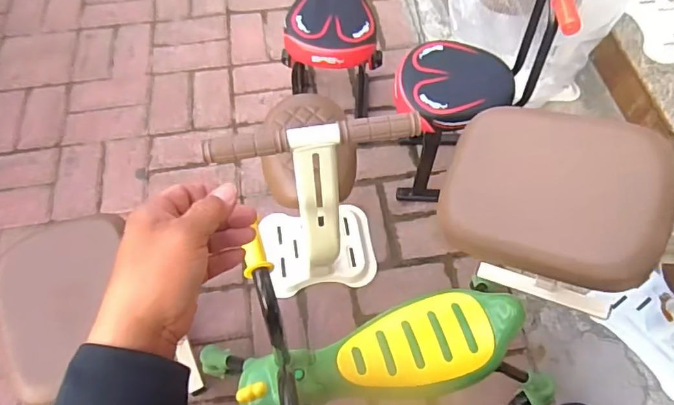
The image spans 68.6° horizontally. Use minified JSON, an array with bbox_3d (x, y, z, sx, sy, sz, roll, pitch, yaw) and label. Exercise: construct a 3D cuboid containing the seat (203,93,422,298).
[{"bbox_3d":[-0.031,-0.032,0.799,0.233,0.505,0.292,2,61,0],"label":"seat"}]

